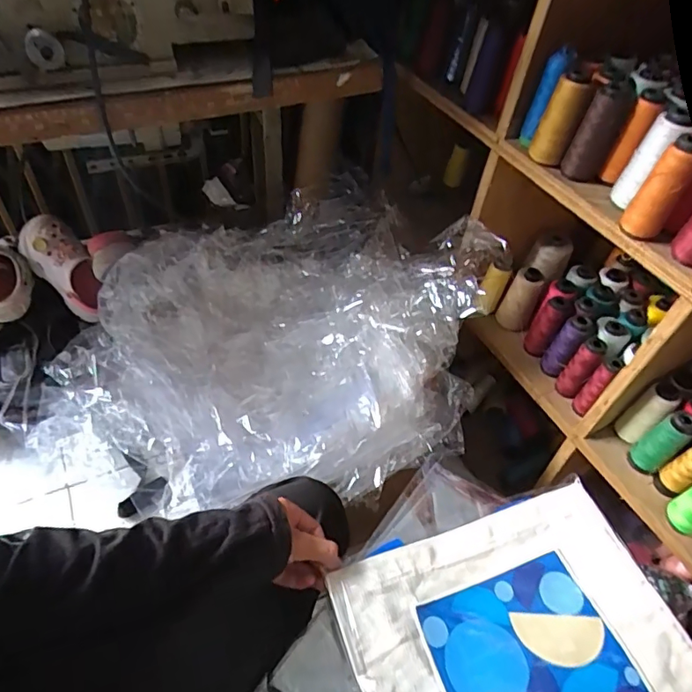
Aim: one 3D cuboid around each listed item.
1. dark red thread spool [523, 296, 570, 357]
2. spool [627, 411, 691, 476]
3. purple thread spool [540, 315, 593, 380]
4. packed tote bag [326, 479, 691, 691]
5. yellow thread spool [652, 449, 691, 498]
[{"bbox_3d":[0.336,-0.032,0.854,0.043,0.104,0.054,31,53,19],"label":"dark red thread spool"},{"bbox_3d":[0.446,0.140,0.721,0.042,0.119,0.041,3,49,-4],"label":"spool"},{"bbox_3d":[0.355,0.000,0.826,0.039,0.108,0.043,31,53,19],"label":"purple thread spool"},{"bbox_3d":[0.155,0.265,0.428,0.282,0.027,0.248,-12,52,-16],"label":"packed tote bag"},{"bbox_3d":[0.466,0.166,0.693,0.033,0.111,0.034,3,49,-4],"label":"yellow thread spool"}]

